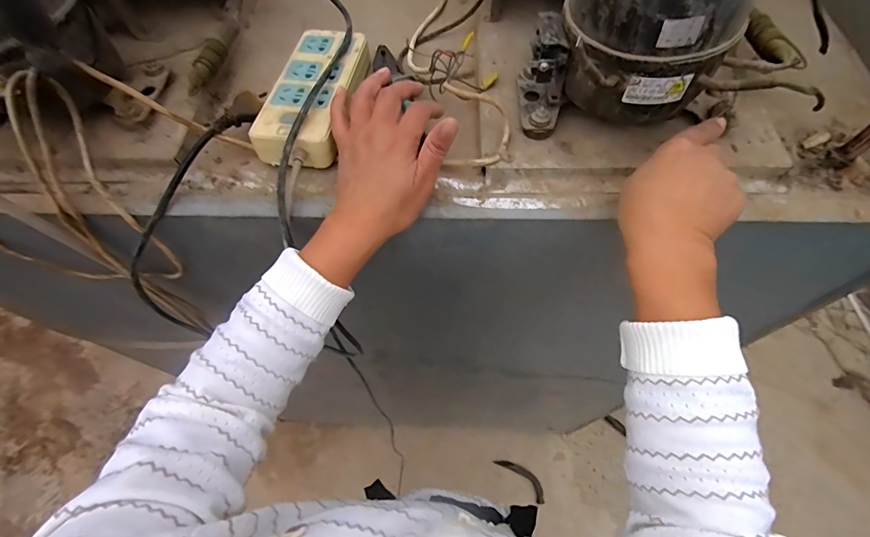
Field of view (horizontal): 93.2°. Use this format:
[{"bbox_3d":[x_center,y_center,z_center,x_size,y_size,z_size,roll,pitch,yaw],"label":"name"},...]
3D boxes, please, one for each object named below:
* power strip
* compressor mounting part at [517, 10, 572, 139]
[{"bbox_3d":[-0.124,-0.188,0.430,0.078,0.033,0.184,7,61,5],"label":"power strip"},{"bbox_3d":[0.105,-0.185,0.390,0.046,0.082,0.079,12,63,7],"label":"compressor mounting part"}]

